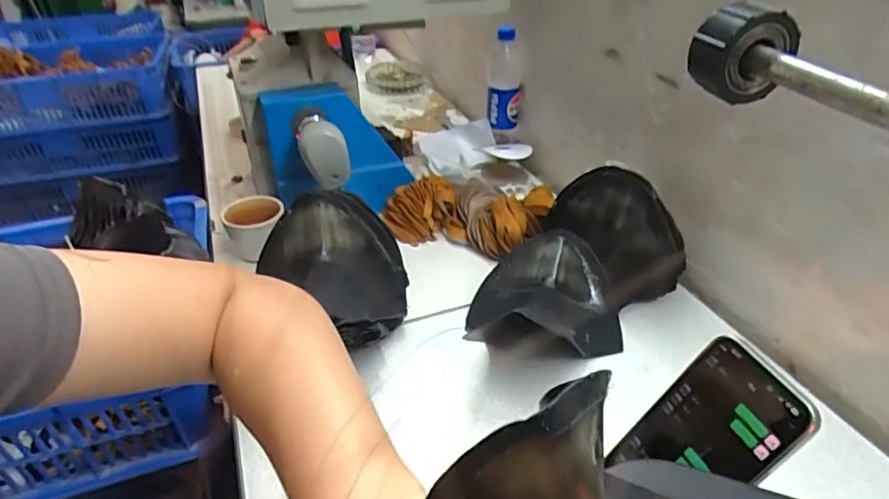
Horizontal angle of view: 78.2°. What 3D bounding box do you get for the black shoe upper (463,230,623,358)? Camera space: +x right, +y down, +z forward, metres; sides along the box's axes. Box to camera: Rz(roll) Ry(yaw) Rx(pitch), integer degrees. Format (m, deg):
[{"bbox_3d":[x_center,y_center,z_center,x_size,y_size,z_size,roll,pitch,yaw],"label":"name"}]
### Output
[{"bbox_3d":[0.115,0.050,0.633,0.172,0.086,0.123,2,35,5],"label":"black shoe upper"}]

